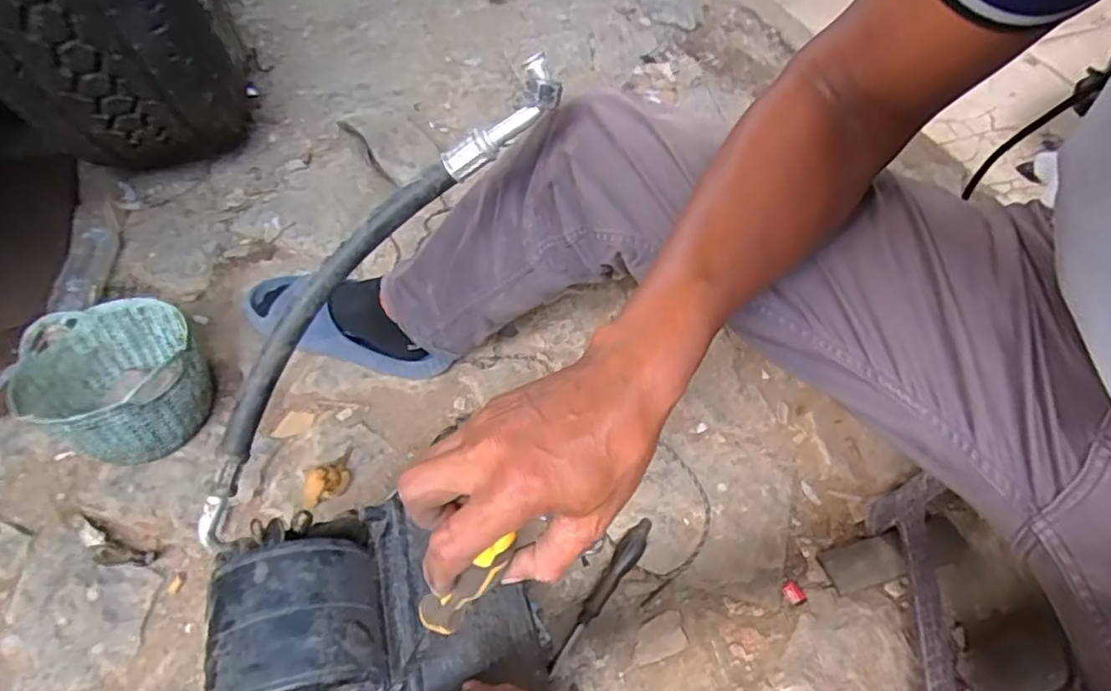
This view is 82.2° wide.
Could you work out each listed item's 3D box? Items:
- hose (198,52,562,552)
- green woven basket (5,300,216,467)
[{"bbox_3d":[-0.158,-0.036,0.490,0.069,0.028,0.444,43,98,25],"label":"hose"},{"bbox_3d":[-0.523,0.044,0.776,0.175,0.135,0.179,1,55,-1],"label":"green woven basket"}]

